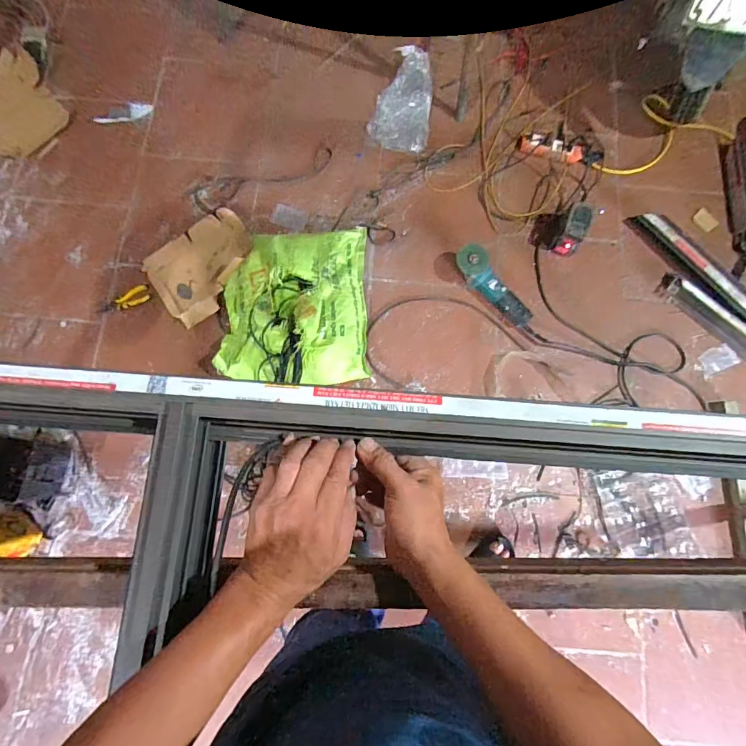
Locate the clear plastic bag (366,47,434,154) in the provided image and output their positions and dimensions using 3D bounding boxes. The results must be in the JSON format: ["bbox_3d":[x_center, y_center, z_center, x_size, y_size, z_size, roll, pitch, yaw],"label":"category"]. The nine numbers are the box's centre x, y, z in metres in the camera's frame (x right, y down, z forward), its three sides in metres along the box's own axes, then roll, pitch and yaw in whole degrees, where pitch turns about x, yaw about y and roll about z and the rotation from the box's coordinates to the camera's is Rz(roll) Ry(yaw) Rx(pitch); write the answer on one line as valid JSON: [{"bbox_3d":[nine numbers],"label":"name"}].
[{"bbox_3d":[0.109,-0.949,1.529,0.201,0.061,0.385,11,78,3],"label":"clear plastic bag"}]

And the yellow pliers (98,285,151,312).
[{"bbox_3d":[-0.770,-0.225,1.385,0.157,0.013,0.060,-20,78,-4],"label":"yellow pliers"}]

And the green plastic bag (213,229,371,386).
[{"bbox_3d":[-0.233,-0.207,1.339,0.423,0.105,0.486,-2,78,0],"label":"green plastic bag"}]

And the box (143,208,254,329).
[{"bbox_3d":[-0.523,-0.336,1.403,0.334,0.031,0.284,-36,80,-7],"label":"box"}]

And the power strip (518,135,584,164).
[{"bbox_3d":[0.591,-0.747,1.483,0.216,0.035,0.070,11,78,3],"label":"power strip"}]

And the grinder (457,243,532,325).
[{"bbox_3d":[0.360,-0.256,1.346,0.087,0.091,0.291,-37,80,-7],"label":"grinder"}]

